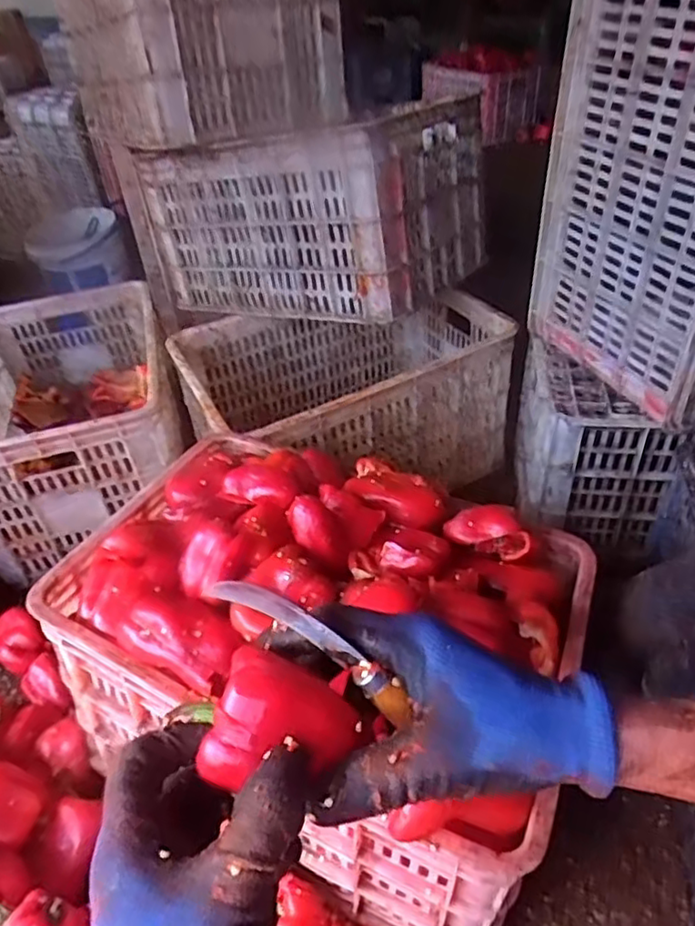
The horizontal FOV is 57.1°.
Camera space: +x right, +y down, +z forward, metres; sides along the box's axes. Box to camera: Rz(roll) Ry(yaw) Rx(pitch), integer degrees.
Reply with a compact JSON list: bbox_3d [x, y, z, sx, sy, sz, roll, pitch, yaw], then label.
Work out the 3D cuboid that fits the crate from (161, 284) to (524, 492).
[{"bbox_3d":[0.003,-0.117,1.175,0.554,0.285,0.381,-23,43,-21],"label":"crate"}]

